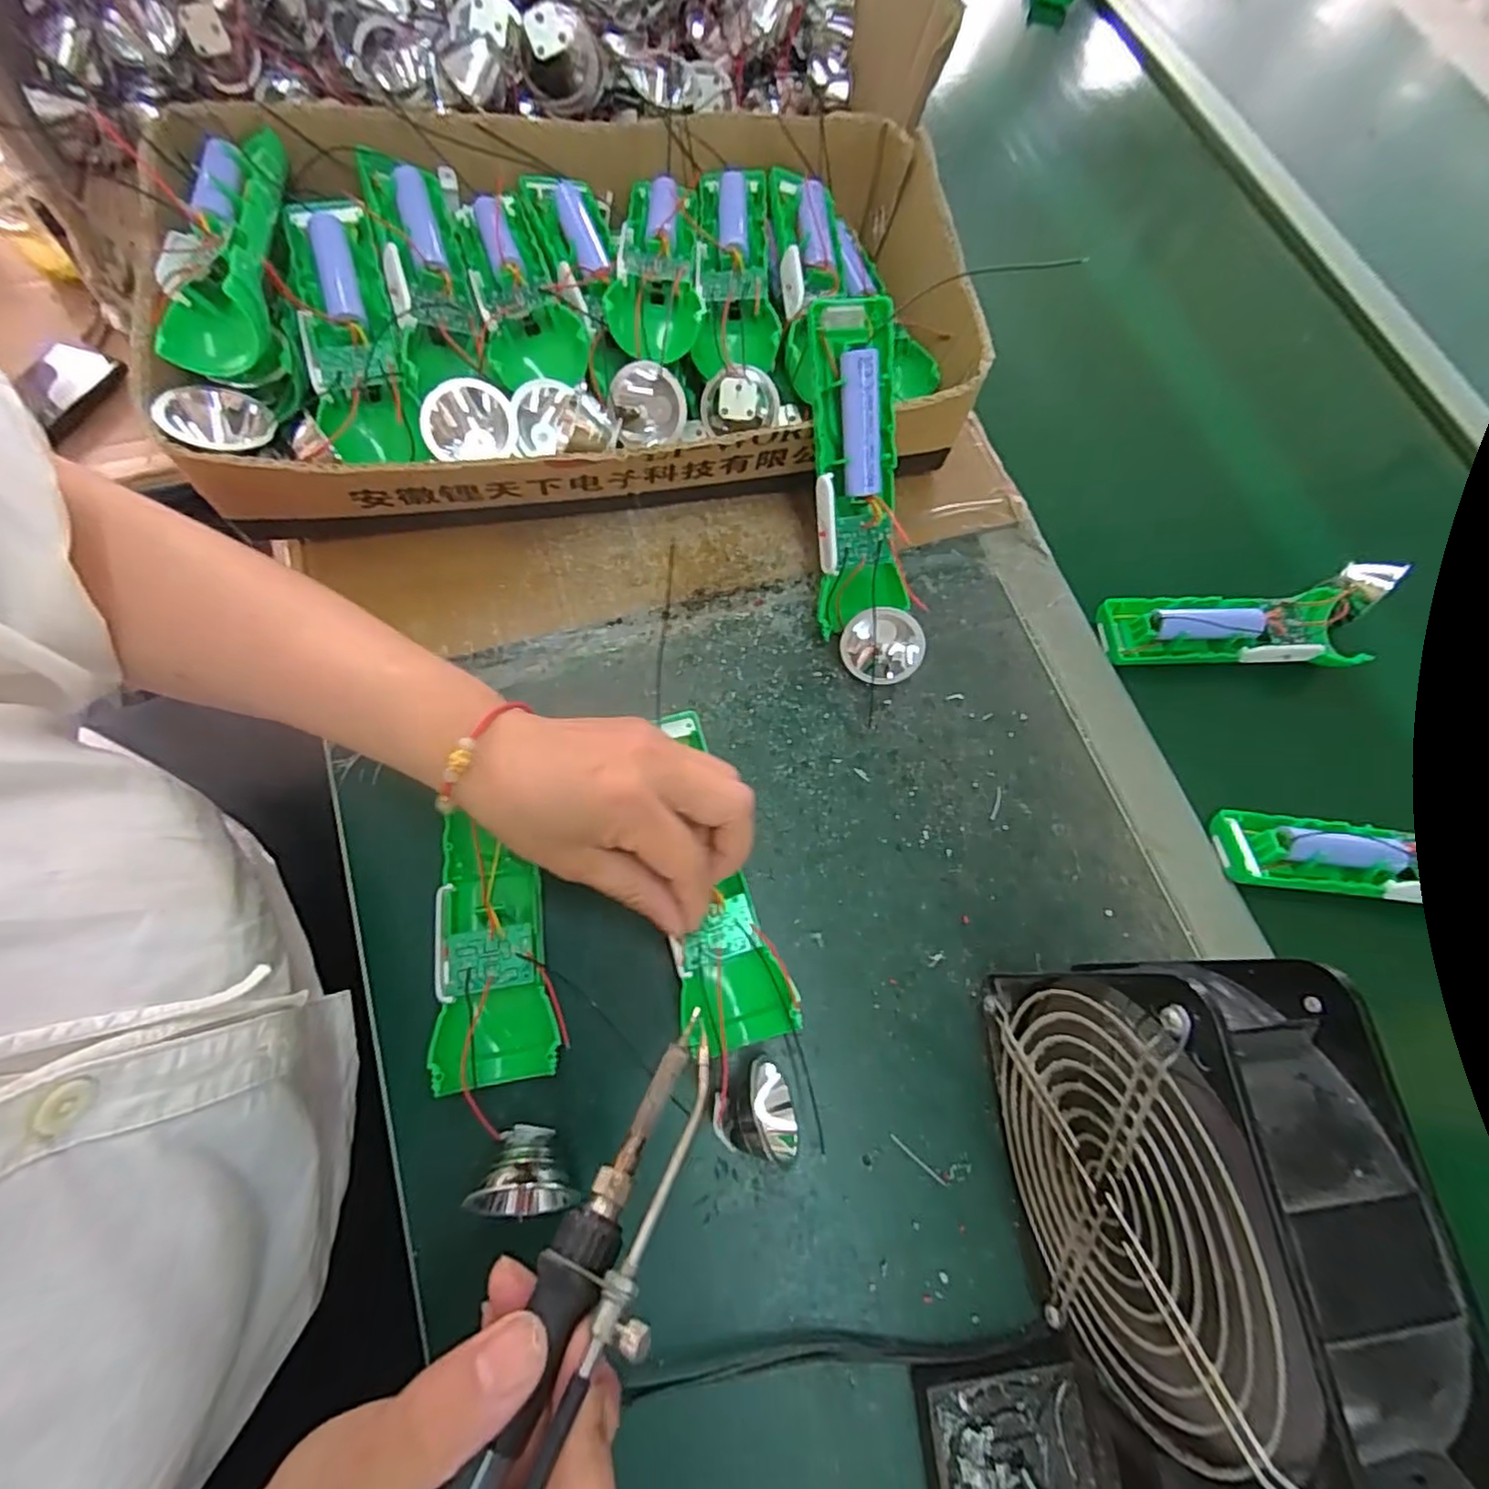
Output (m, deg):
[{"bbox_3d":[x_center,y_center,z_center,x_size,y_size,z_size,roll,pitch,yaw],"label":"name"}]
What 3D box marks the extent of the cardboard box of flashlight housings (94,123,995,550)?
[{"bbox_3d":[-0.073,-0.244,0.378,0.398,0.131,0.249,-5,71,-9],"label":"cardboard box of flashlight housings"}]

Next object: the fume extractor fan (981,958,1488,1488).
[{"bbox_3d":[0.150,0.168,0.228,0.065,0.149,0.175,0,71,-3],"label":"fume extractor fan"}]

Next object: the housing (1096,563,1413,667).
[{"bbox_3d":[0.305,-0.074,0.393,0.169,0.031,0.057,-1,71,-7],"label":"housing"}]

